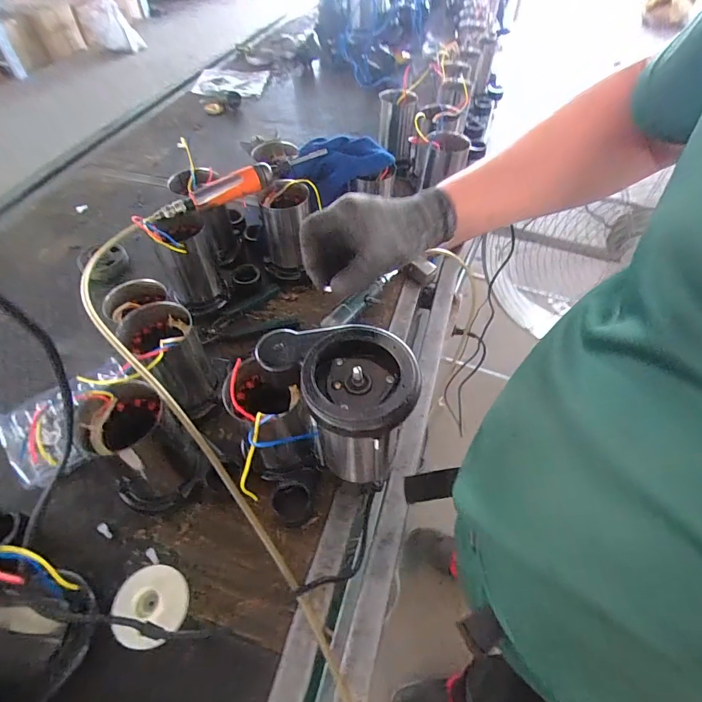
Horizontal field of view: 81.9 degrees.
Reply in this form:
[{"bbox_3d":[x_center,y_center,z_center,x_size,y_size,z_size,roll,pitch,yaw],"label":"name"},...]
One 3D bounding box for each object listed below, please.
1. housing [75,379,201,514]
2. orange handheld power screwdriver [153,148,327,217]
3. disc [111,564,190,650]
[{"bbox_3d":[-0.258,0.129,0.507,0.106,0.174,0.103,0,52,0],"label":"housing"},{"bbox_3d":[-0.180,-0.287,0.690,0.318,0.037,0.040,-29,58,-21],"label":"orange handheld power screwdriver"},{"bbox_3d":[-0.235,0.297,0.475,0.080,0.022,0.080,0,52,0],"label":"disc"}]

